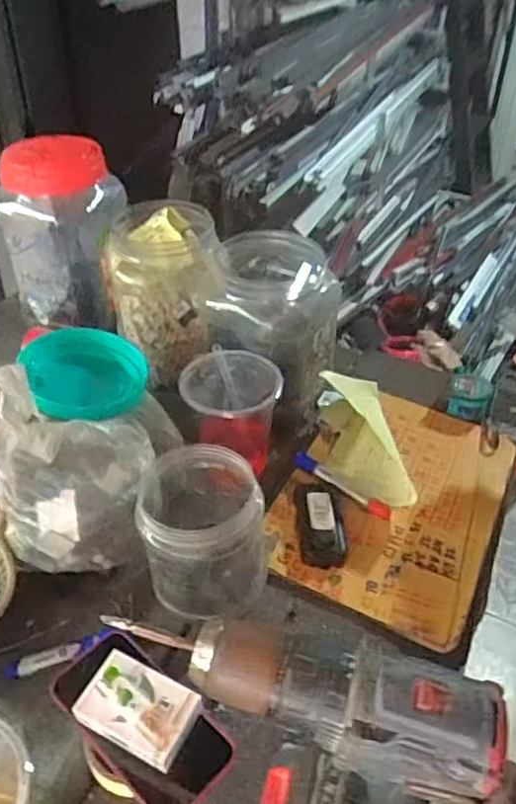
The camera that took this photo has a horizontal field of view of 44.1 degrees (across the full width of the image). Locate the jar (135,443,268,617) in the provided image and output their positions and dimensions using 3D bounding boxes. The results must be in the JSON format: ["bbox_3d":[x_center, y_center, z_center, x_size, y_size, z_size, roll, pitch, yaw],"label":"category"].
[{"bbox_3d":[-0.053,0.133,0.635,0.121,0.141,0.114,1,42,-1],"label":"jar"}]

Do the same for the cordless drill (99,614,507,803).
[{"bbox_3d":[0.022,0.246,0.399,0.181,0.287,0.069,12,41,11],"label":"cordless drill"}]

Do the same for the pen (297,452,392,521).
[{"bbox_3d":[0.100,0.100,0.764,0.130,0.022,0.019,28,48,26],"label":"pen"}]

